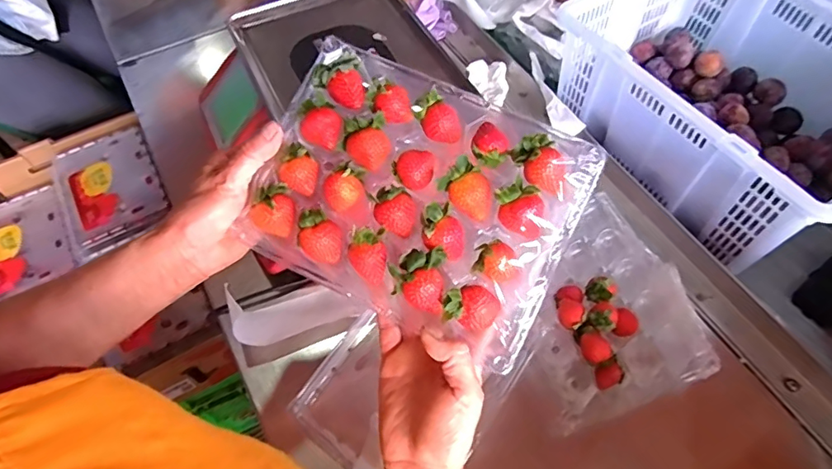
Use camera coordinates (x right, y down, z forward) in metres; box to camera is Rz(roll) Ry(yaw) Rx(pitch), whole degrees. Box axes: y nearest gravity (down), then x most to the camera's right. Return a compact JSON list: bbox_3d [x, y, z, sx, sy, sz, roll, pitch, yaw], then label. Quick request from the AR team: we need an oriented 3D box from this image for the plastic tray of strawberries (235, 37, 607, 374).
[{"bbox_3d":[-0.001,-0.029,0.381,0.229,0.039,0.173,25,83,10],"label":"plastic tray of strawberries"}]

